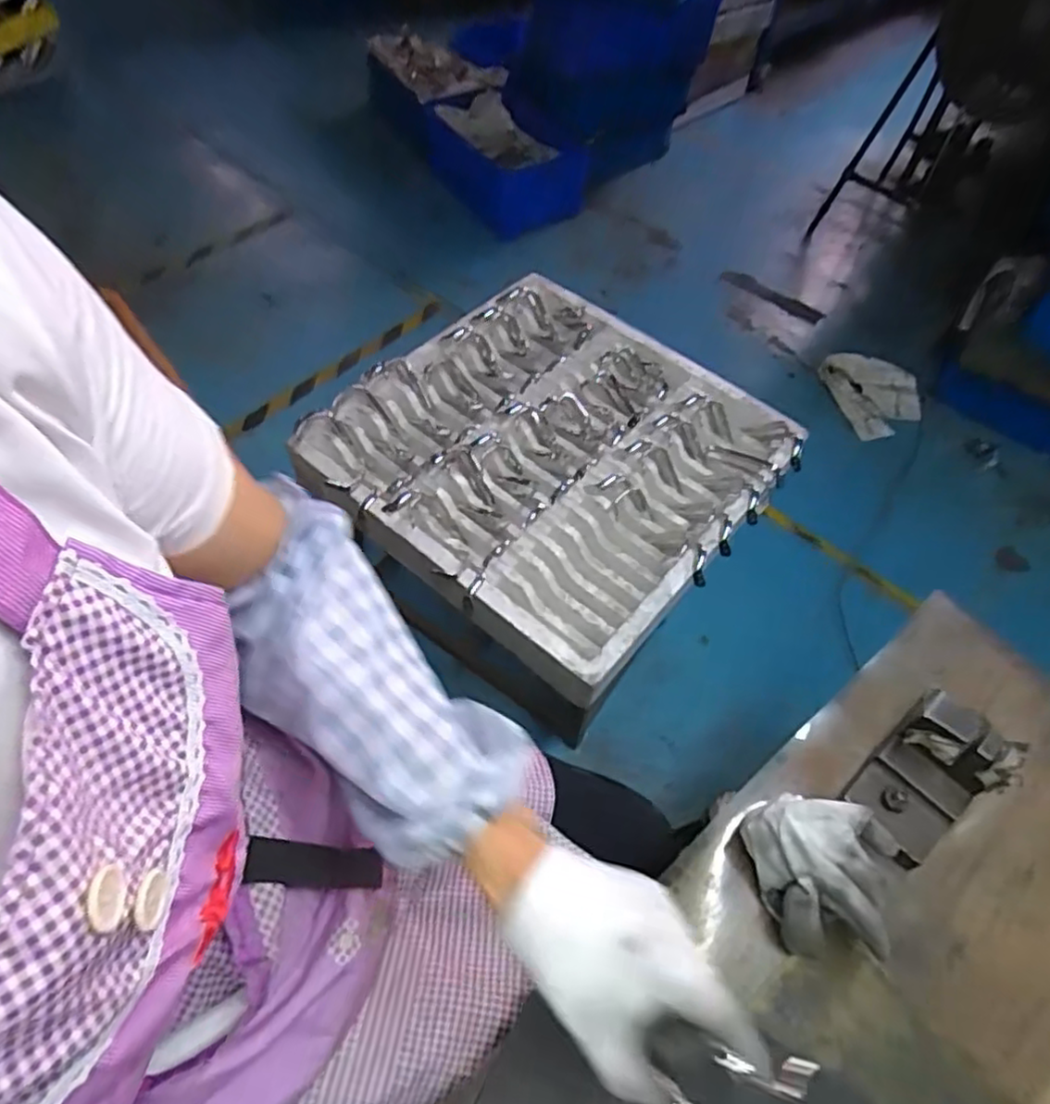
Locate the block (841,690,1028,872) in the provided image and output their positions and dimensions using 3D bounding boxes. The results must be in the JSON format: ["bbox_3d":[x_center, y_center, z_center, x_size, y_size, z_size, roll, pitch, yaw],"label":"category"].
[{"bbox_3d":[0.280,0.158,0.482,0.088,0.073,0.067,-38,67,-25],"label":"block"}]

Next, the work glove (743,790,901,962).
[{"bbox_3d":[0.192,0.207,0.447,0.070,0.065,0.099,-13,59,-13],"label":"work glove"}]

